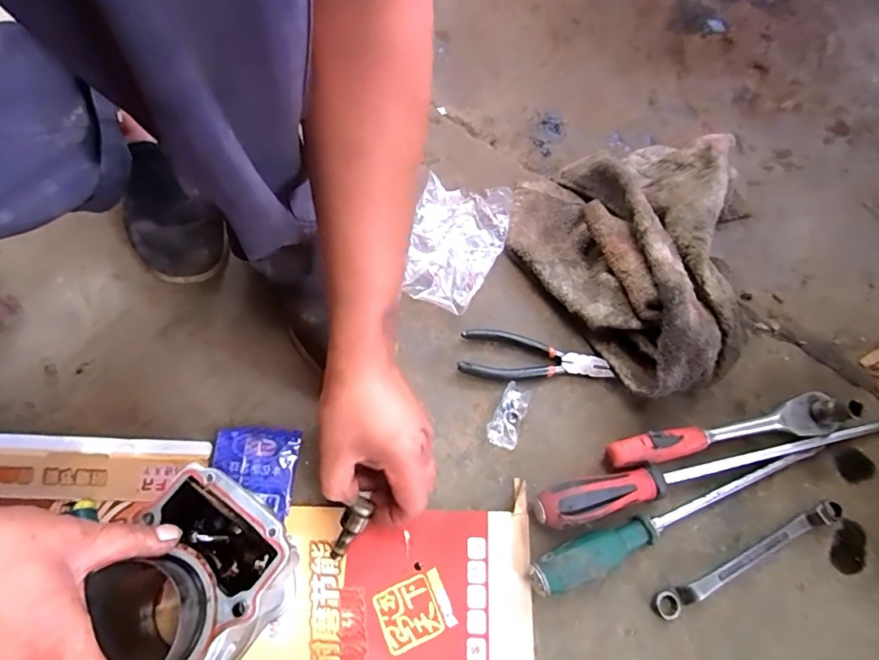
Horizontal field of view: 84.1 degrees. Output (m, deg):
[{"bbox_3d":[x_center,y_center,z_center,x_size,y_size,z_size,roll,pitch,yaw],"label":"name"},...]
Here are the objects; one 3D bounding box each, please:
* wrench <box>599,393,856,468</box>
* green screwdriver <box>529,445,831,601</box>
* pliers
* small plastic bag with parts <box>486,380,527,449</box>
[{"bbox_3d":[0.267,0.098,0.454,0.230,0.039,0.039,-12,67,-8],"label":"wrench"},{"bbox_3d":[0.218,0.159,0.425,0.299,0.037,0.031,-18,68,-10],"label":"green screwdriver"},{"bbox_3d":[0.094,0.032,0.478,0.147,0.013,0.048,12,66,3],"label":"pliers"},{"bbox_3d":[0.064,0.080,0.458,0.029,0.017,0.057,18,66,5],"label":"small plastic bag with parts"}]

